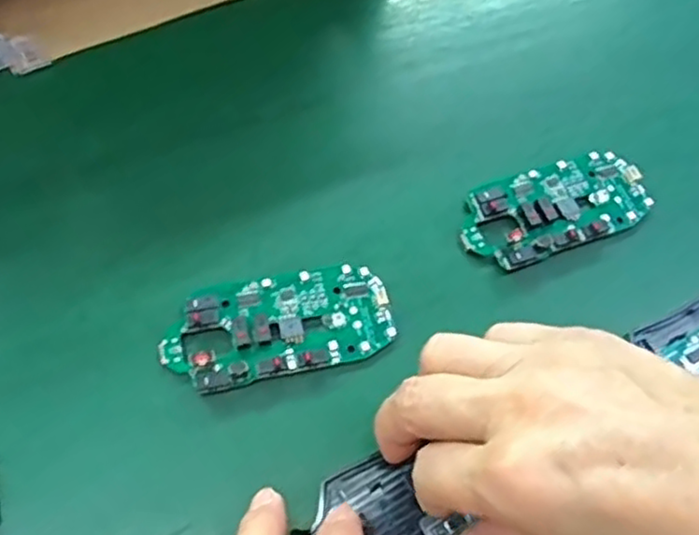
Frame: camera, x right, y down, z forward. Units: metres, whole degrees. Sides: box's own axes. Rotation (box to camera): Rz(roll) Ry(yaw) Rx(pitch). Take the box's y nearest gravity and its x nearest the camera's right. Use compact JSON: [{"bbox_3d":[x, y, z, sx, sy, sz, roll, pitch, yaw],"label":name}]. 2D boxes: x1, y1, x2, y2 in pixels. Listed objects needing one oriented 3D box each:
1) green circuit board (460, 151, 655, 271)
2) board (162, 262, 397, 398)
[{"bbox_3d":[0.100,-0.031,0.330,0.096,0.012,0.046,-17,68,-15],"label":"green circuit board"},{"bbox_3d":[-0.030,0.024,0.293,0.096,0.014,0.044,-11,67,-12],"label":"board"}]

